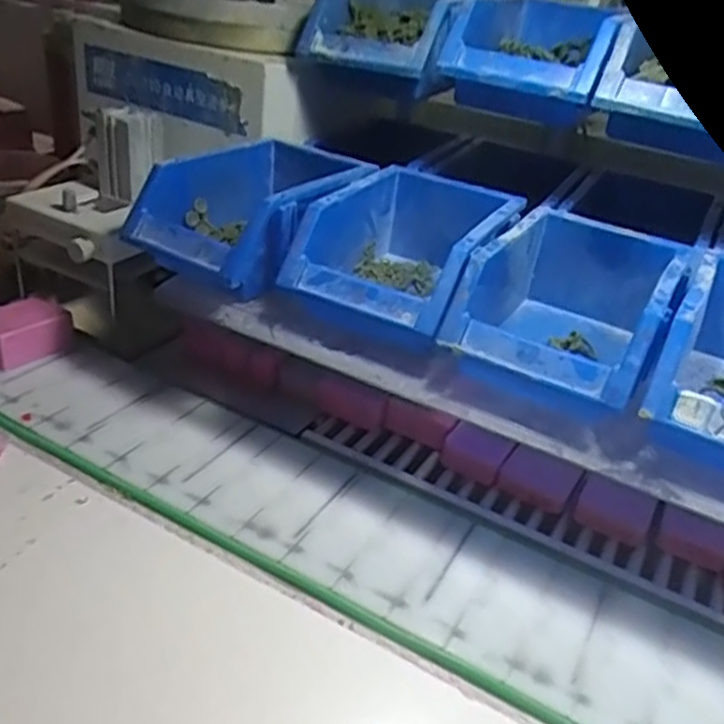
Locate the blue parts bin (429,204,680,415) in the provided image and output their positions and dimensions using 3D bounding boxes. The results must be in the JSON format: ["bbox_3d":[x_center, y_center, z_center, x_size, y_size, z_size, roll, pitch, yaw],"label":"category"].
[{"bbox_3d":[0.143,-0.036,0.502,0.123,0.079,0.179,21,33,21],"label":"blue parts bin"}]

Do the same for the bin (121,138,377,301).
[{"bbox_3d":[-0.084,-0.122,0.573,0.122,0.070,0.163,26,35,28],"label":"bin"}]

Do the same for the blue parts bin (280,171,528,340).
[{"bbox_3d":[0.038,-0.083,0.556,0.124,0.079,0.189,20,33,20],"label":"blue parts bin"}]

